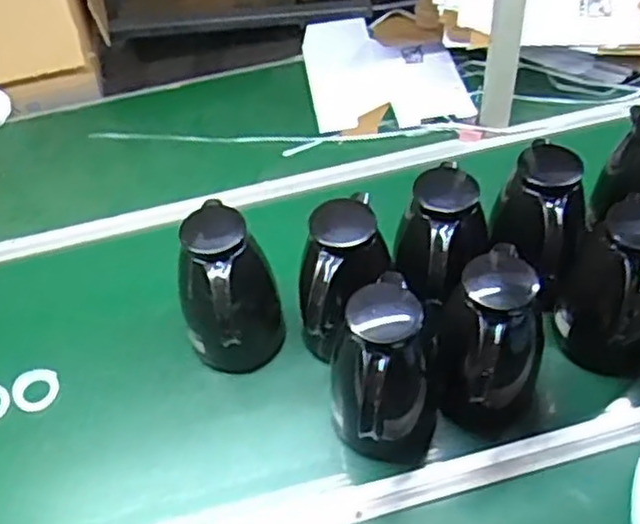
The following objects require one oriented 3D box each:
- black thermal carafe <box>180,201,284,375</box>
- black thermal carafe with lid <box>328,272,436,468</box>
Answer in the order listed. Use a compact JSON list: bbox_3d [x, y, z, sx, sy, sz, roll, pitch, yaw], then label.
[{"bbox_3d":[-0.118,0.048,0.931,0.113,0.225,0.117,-2,49,2],"label":"black thermal carafe"},{"bbox_3d":[0.074,0.128,0.842,0.126,0.206,0.128,-2,49,2],"label":"black thermal carafe with lid"}]

